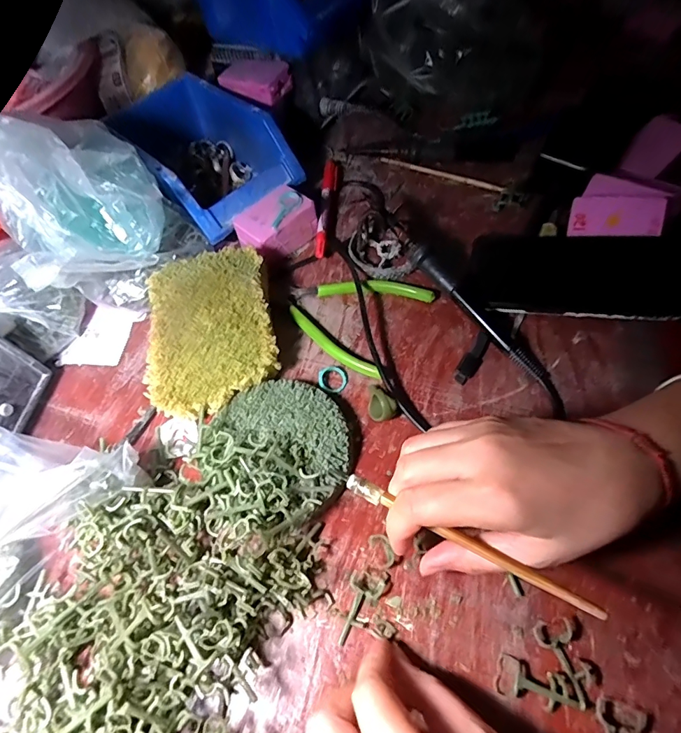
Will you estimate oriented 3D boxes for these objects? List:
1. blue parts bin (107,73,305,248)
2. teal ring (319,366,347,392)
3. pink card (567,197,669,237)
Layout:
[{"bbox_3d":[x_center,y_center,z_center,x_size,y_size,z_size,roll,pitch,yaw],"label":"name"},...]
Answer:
[{"bbox_3d":[-0.140,-0.216,0.447,0.121,0.072,0.195,-37,63,-16],"label":"blue parts bin"},{"bbox_3d":[-0.006,0.009,0.347,0.022,0.008,0.022,-2,59,4],"label":"teal ring"},{"bbox_3d":[0.236,-0.129,0.373,0.070,0.009,0.039,6,72,19],"label":"pink card"}]

